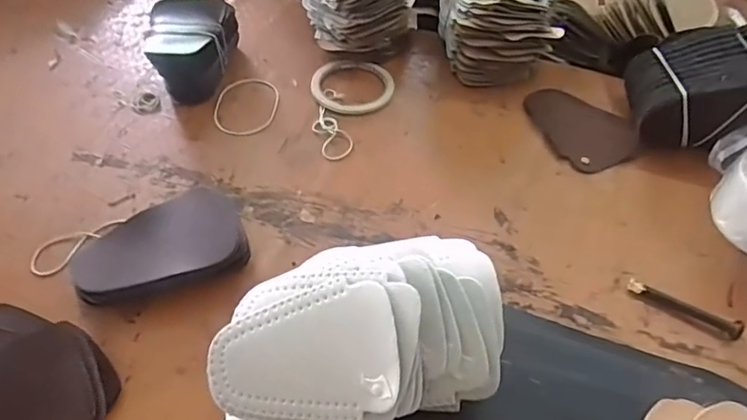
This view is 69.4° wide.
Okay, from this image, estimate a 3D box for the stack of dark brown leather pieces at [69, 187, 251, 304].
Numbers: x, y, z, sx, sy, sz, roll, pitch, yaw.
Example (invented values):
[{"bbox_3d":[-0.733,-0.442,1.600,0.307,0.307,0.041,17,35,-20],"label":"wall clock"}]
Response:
[{"bbox_3d":[-0.179,0.032,0.451,0.140,0.038,0.075,-14,53,-13],"label":"stack of dark brown leather pieces"}]

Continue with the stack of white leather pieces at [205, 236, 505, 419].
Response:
[{"bbox_3d":[-0.012,0.083,0.378,0.201,0.079,0.138,-14,52,-12],"label":"stack of white leather pieces"}]

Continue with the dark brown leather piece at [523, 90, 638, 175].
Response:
[{"bbox_3d":[0.223,-0.093,0.589,0.094,0.006,0.125,-20,54,-17],"label":"dark brown leather piece"}]

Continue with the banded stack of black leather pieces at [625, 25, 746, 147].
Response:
[{"bbox_3d":[0.336,-0.125,0.557,0.124,0.091,0.112,8,51,5],"label":"banded stack of black leather pieces"}]

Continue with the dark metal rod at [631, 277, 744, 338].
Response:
[{"bbox_3d":[0.255,0.078,0.442,0.086,0.012,0.018,27,55,19],"label":"dark metal rod"}]

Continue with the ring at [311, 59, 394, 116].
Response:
[{"bbox_3d":[-0.024,-0.141,0.615,0.092,0.011,0.090,1,51,-1],"label":"ring"}]

